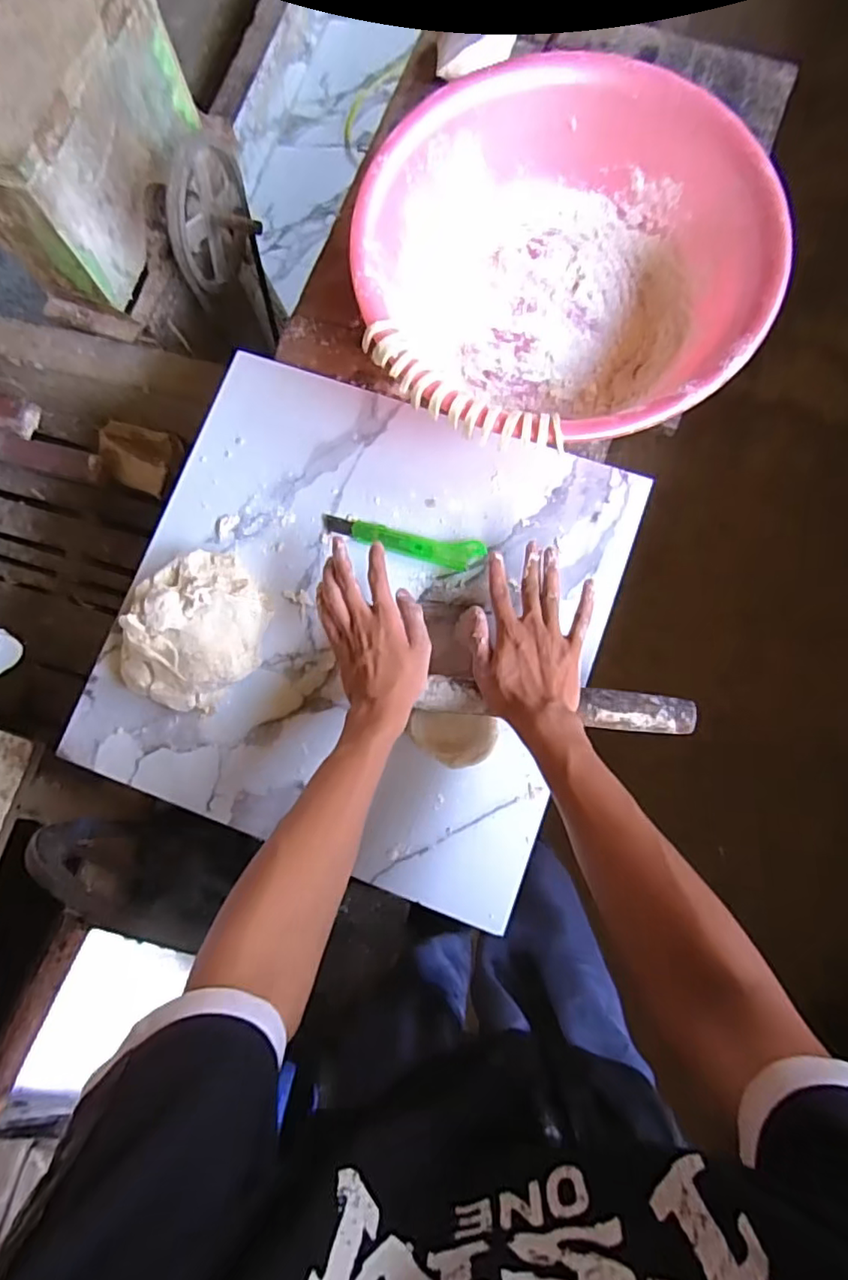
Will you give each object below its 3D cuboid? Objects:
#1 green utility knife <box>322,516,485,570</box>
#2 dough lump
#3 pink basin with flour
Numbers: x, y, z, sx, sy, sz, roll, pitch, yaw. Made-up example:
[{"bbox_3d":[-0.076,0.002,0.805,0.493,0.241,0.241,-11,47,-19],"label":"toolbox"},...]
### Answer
[{"bbox_3d":[-0.023,-0.104,0.633,0.173,0.008,0.031,13,79,3],"label":"green utility knife"},{"bbox_3d":[-0.229,-0.011,0.597,0.121,0.070,0.156,20,79,5],"label":"dough lump"},{"bbox_3d":[0.137,-0.373,0.628,0.397,0.125,0.387,0,78,1],"label":"pink basin with flour"}]

